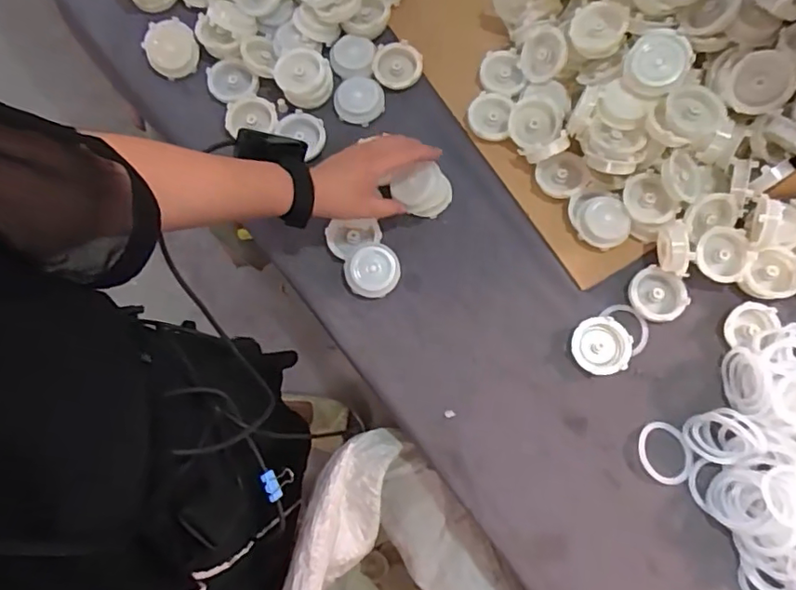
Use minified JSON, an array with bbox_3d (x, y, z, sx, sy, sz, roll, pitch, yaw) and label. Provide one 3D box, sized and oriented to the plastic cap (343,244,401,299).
[{"bbox_3d":[-0.028,-0.026,0.614,0.058,0.020,0.055,0,76,1],"label":"plastic cap"}]

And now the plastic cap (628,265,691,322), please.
[{"bbox_3d":[0.277,0.000,0.610,0.057,0.020,0.054,0,76,1],"label":"plastic cap"}]

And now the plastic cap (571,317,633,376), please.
[{"bbox_3d":[0.211,0.054,0.591,0.057,0.016,0.057,0,76,1],"label":"plastic cap"}]

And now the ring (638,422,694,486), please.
[{"bbox_3d":[0.269,0.159,0.573,0.053,0.004,0.058,0,76,1],"label":"ring"}]

